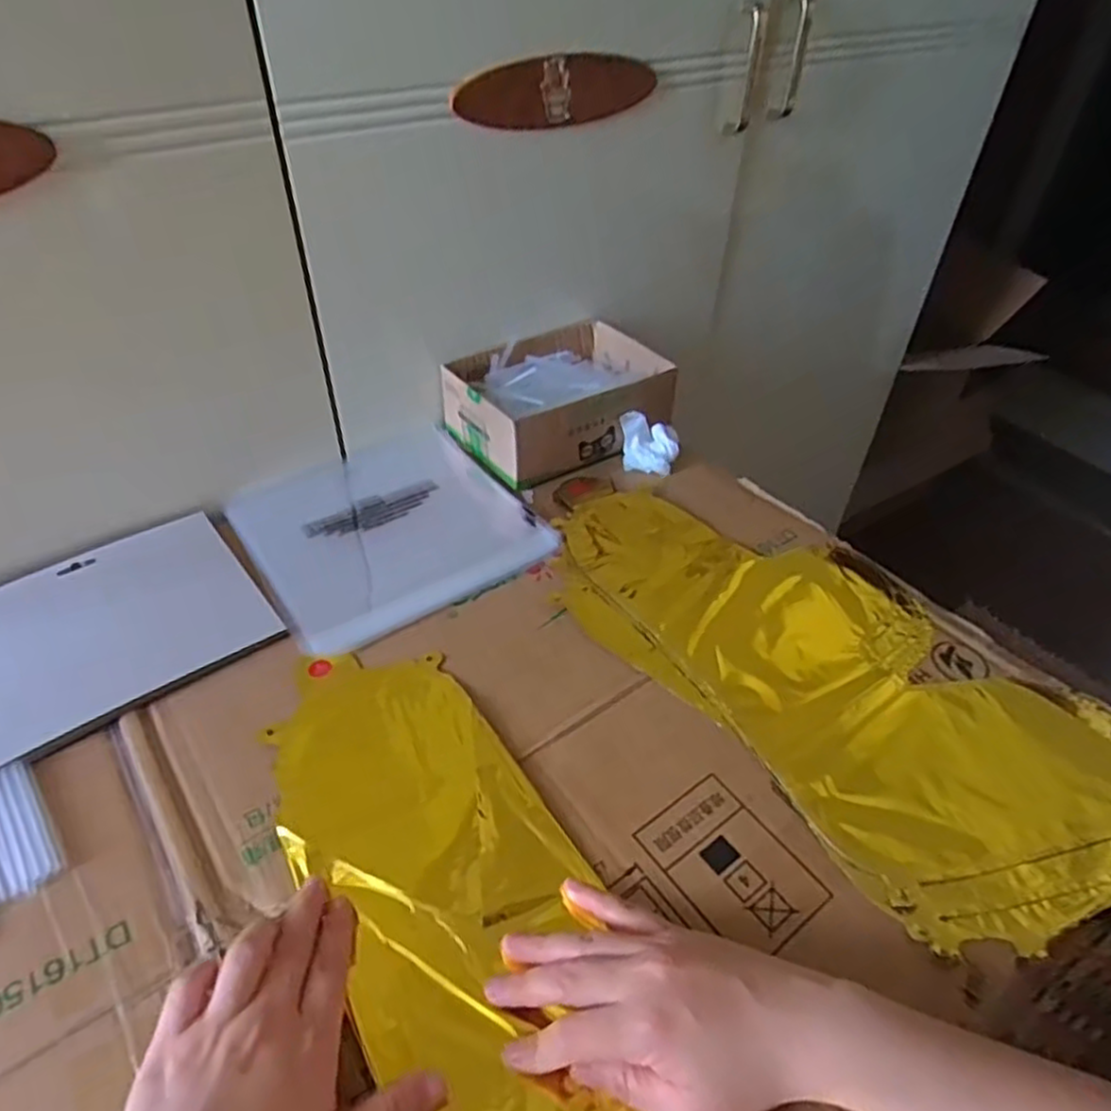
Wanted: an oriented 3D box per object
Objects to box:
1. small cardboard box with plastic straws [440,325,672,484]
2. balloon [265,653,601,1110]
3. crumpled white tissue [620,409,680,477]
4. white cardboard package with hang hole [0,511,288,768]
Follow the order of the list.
[{"bbox_3d":[0.002,-0.147,0.689,0.190,0.065,0.141,-23,49,-25],"label":"small cardboard box with plastic straws"},{"bbox_3d":[-0.031,0.200,0.363,0.130,0.014,0.410,-23,50,-25],"label":"balloon"},{"bbox_3d":[0.085,-0.102,0.661,0.052,0.043,0.041,5,43,2],"label":"crumpled white tissue"},{"bbox_3d":[-0.310,0.051,0.511,0.191,0.015,0.160,-28,51,-29],"label":"white cardboard package with hang hole"}]

